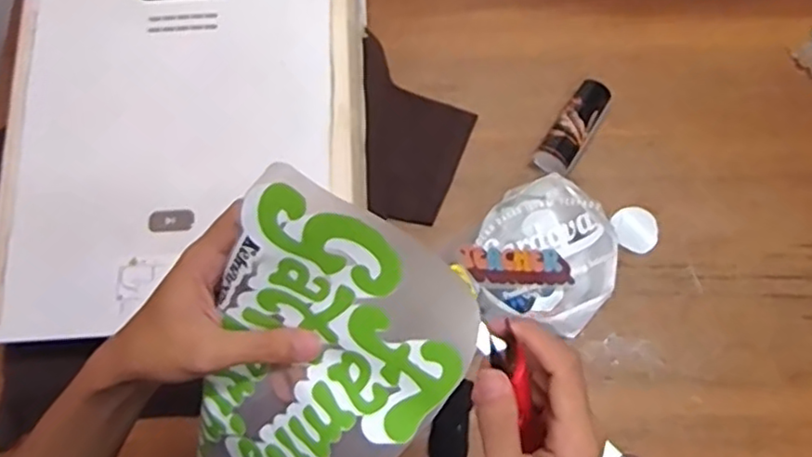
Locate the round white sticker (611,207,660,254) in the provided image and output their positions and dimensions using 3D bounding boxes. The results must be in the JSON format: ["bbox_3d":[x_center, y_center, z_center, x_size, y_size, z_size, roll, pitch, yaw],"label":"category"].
[{"bbox_3d":[0.302,0.001,0.865,0.056,0.005,0.060,-1,72,2],"label":"round white sticker"}]

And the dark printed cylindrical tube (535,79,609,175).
[{"bbox_3d":[0.227,-0.137,0.895,0.054,0.039,0.147,33,76,12],"label":"dark printed cylindrical tube"}]

